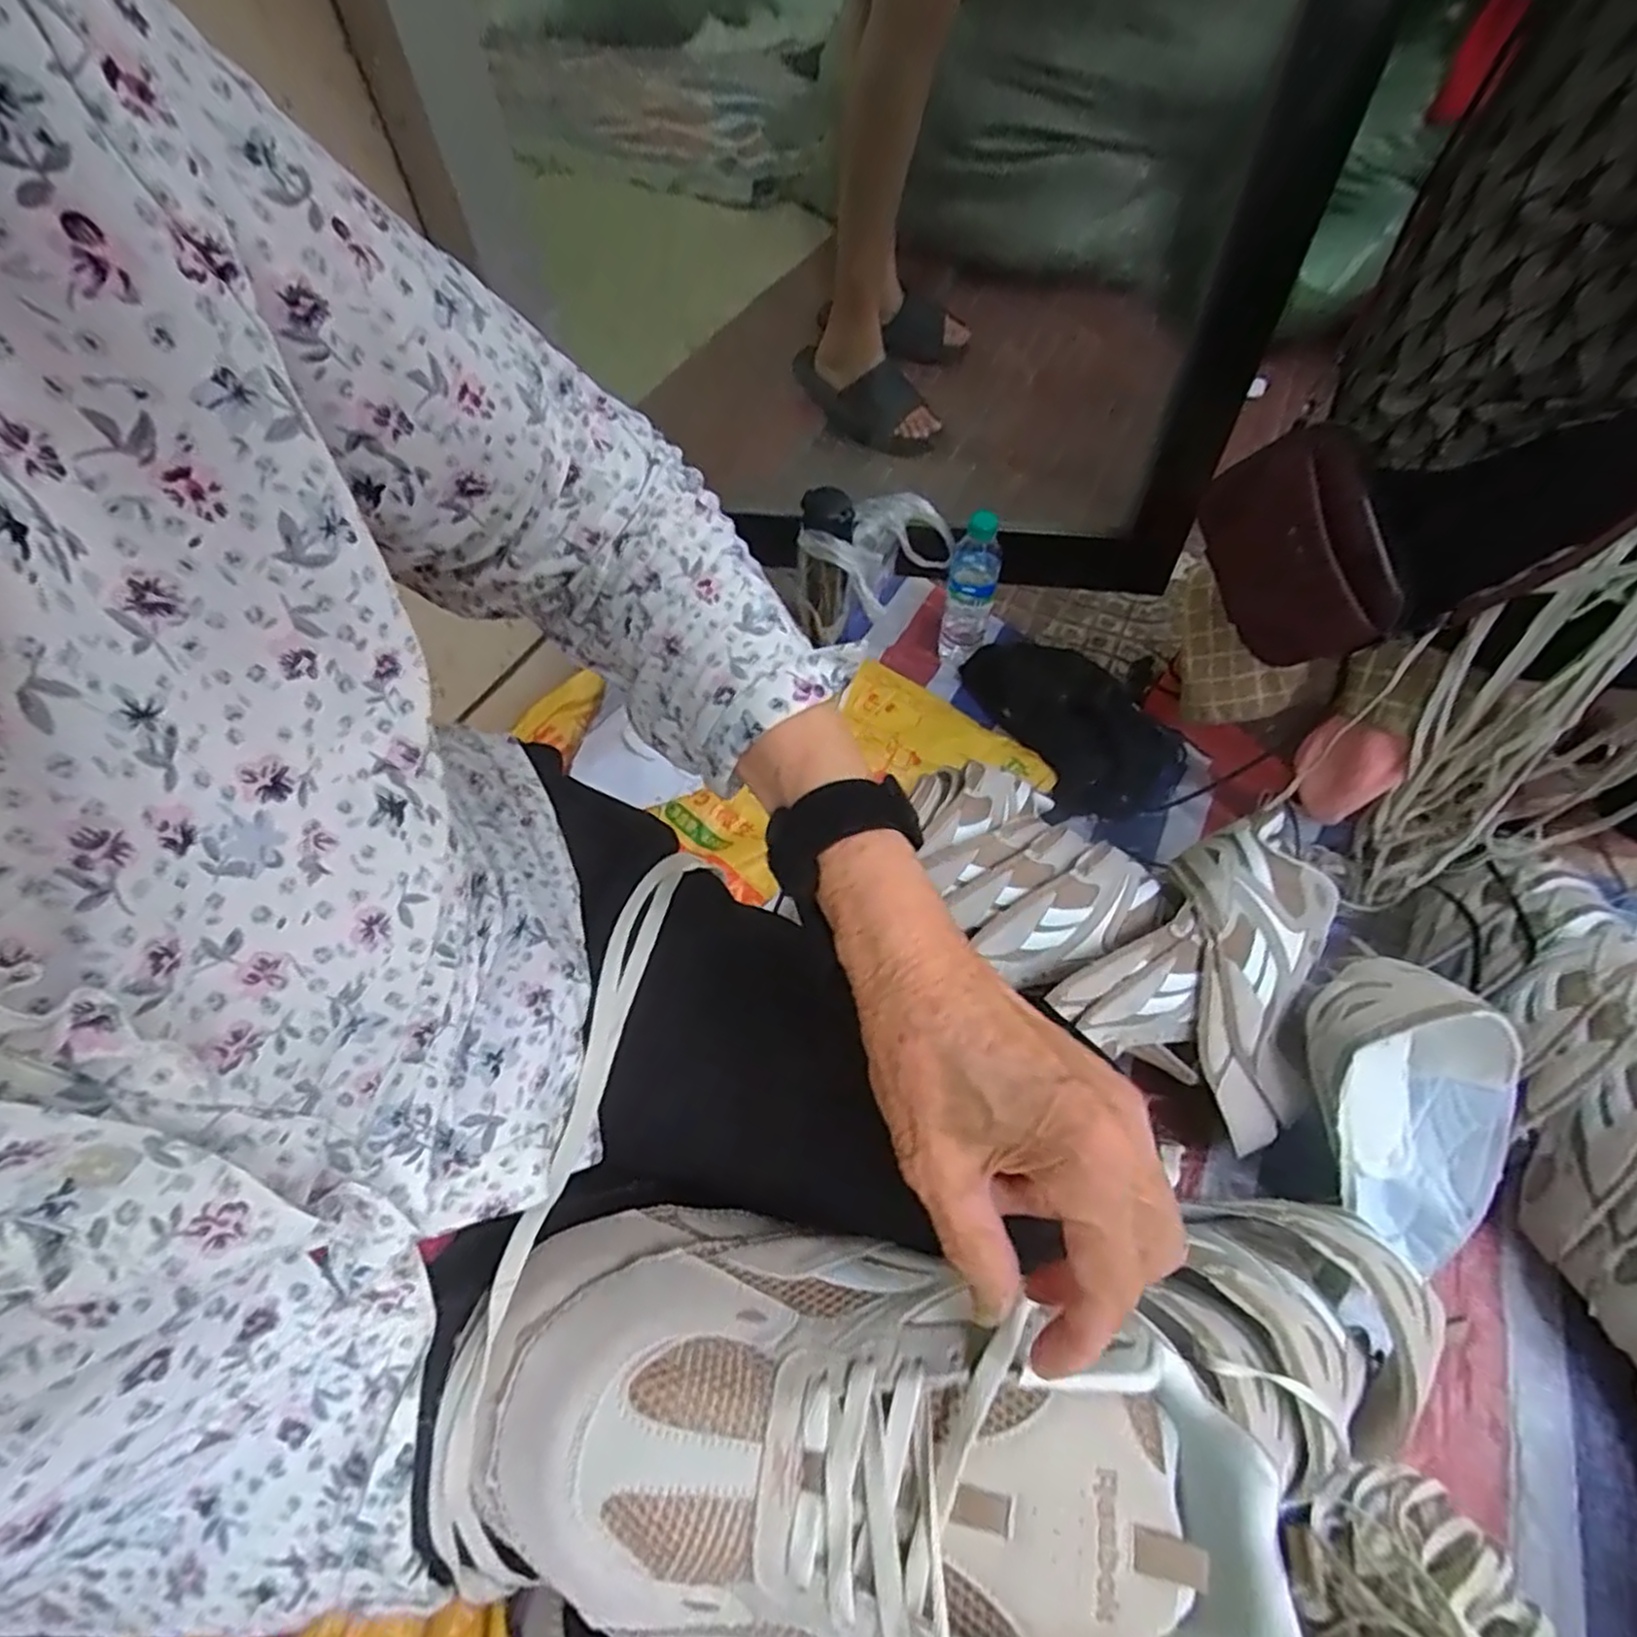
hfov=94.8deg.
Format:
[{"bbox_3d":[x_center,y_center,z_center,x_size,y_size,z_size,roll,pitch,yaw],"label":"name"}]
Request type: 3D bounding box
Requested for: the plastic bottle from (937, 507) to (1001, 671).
[{"bbox_3d":[0.194,-0.289,0.967,0.063,0.224,0.071,12,60,11],"label":"plastic bottle"}]

